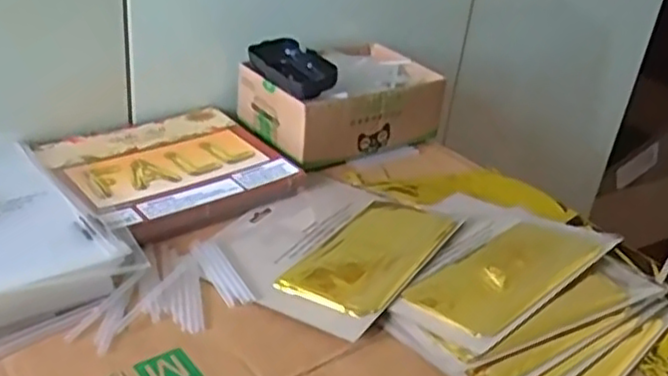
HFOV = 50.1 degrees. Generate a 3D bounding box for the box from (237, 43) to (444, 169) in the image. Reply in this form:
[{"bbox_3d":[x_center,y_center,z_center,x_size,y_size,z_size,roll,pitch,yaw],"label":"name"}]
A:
[{"bbox_3d":[0.010,-0.102,0.757,0.188,0.071,0.135,-17,39,-34],"label":"box"}]

